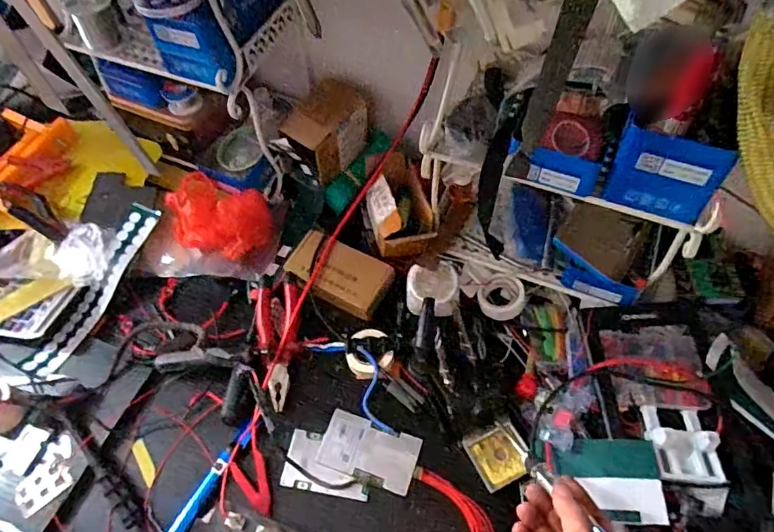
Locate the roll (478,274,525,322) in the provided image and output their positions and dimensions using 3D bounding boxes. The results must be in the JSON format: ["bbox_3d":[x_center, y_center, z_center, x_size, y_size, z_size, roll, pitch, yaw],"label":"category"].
[{"bbox_3d":[0.165,0.044,0.736,0.063,0.027,0.061,-1,57,2],"label":"roll"}]

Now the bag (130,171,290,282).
[{"bbox_3d":[-0.277,-0.060,0.800,0.202,0.114,0.154,7,58,7],"label":"bag"}]

